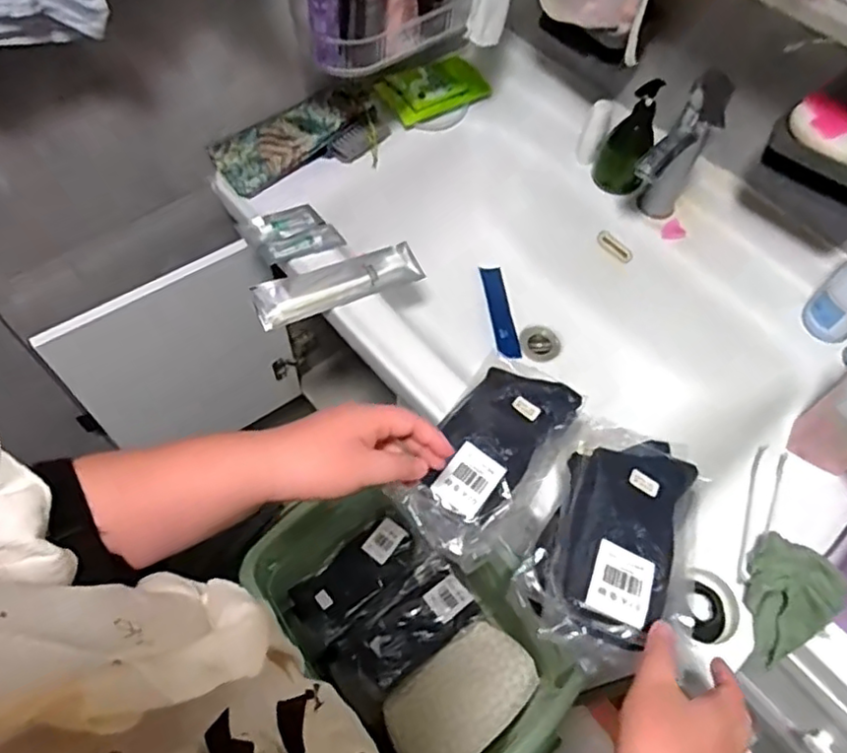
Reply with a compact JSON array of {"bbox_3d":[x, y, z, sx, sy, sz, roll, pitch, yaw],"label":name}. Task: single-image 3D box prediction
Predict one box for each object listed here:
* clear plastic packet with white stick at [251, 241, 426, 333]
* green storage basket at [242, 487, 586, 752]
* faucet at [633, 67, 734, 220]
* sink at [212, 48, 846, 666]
[{"bbox_3d":[-0.094,-0.109,0.730,0.213,0.010,0.052,-23,82,-32],"label":"clear plastic packet with white stick"},{"bbox_3d":[-0.001,0.302,0.772,0.216,0.170,0.373,-39,69,-23],"label":"green storage basket"},{"bbox_3d":[0.292,-0.245,0.741,0.057,0.182,0.125,37,64,16],"label":"faucet"},{"bbox_3d":[0.168,-0.071,0.807,0.489,0.180,0.731,-33,67,-21],"label":"sink"}]

